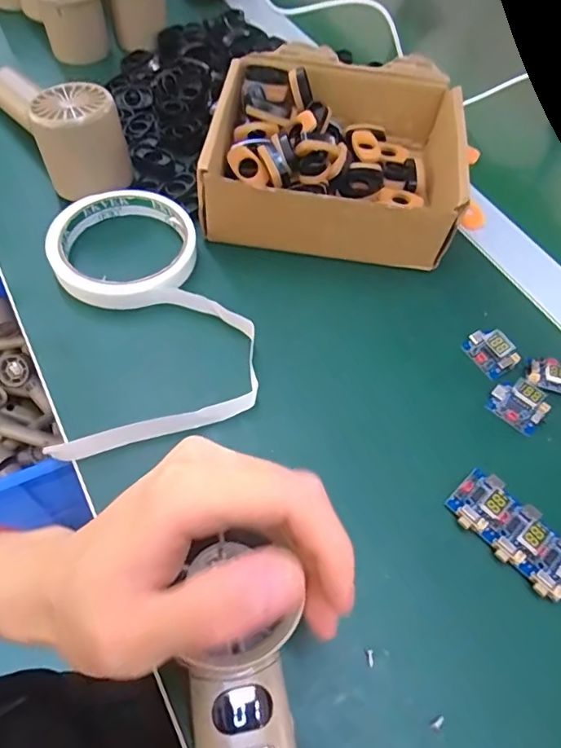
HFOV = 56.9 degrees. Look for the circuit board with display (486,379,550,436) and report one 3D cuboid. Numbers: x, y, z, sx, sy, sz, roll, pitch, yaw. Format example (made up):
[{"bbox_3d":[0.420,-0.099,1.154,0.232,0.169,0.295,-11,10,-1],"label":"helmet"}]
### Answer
[{"bbox_3d":[0.136,0.017,0.294,0.030,0.014,0.021,39,65,19],"label":"circuit board with display"}]

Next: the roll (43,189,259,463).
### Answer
[{"bbox_3d":[-0.079,-0.043,0.312,0.113,0.014,0.187,-8,59,-8],"label":"roll"}]

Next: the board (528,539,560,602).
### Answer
[{"bbox_3d":[0.134,0.093,0.246,0.032,0.014,0.017,-39,68,-23],"label":"board"}]

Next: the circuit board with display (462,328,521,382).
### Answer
[{"bbox_3d":[0.127,-0.014,0.313,0.021,0.014,0.030,-34,66,-21],"label":"circuit board with display"}]

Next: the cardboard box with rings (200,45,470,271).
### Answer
[{"bbox_3d":[0.040,-0.155,0.367,0.167,0.055,0.148,7,59,2],"label":"cardboard box with rings"}]

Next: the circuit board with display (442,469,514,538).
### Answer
[{"bbox_3d":[0.102,0.064,0.264,0.033,0.014,0.022,-37,67,-22],"label":"circuit board with display"}]

